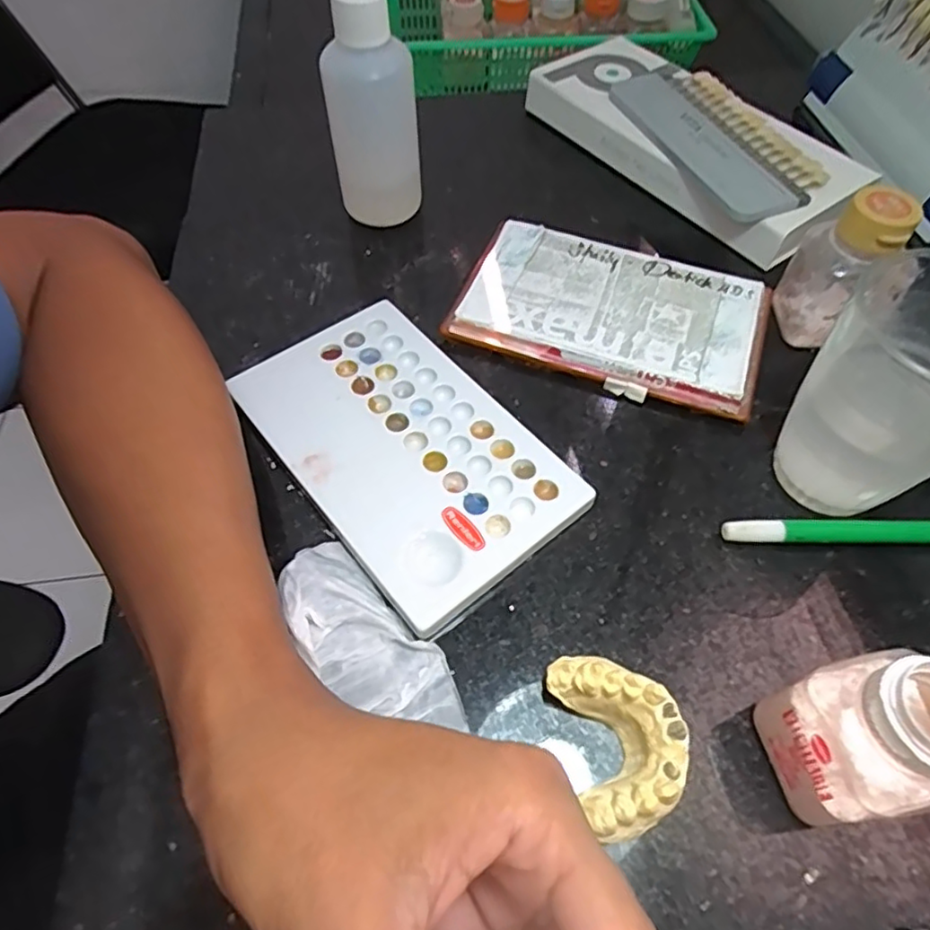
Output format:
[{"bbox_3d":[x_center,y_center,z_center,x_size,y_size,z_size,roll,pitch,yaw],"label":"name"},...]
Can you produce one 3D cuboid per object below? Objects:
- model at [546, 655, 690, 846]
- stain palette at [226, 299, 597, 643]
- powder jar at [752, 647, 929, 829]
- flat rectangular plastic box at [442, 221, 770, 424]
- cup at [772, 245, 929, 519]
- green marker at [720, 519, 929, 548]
[{"bbox_3d":[0.052,0.090,0.207,0.035,0.025,0.055,-10,58,-8],"label":"model"},{"bbox_3d":[-0.028,-0.009,0.278,0.092,0.011,0.153,-34,64,-21],"label":"stain palette"},{"bbox_3d":[0.133,0.076,0.186,0.068,0.075,0.043,-19,60,-13],"label":"powder jar"},{"bbox_3d":[0.076,-0.078,0.321,0.151,0.014,0.088,19,59,10],"label":"flat rectangular plastic box"},{"bbox_3d":[0.166,-0.024,0.240,0.066,0.094,0.064,1,57,-1],"label":"cup"},{"bbox_3d":[0.179,0.028,0.256,0.144,0.012,0.010,1,57,-1],"label":"green marker"}]

